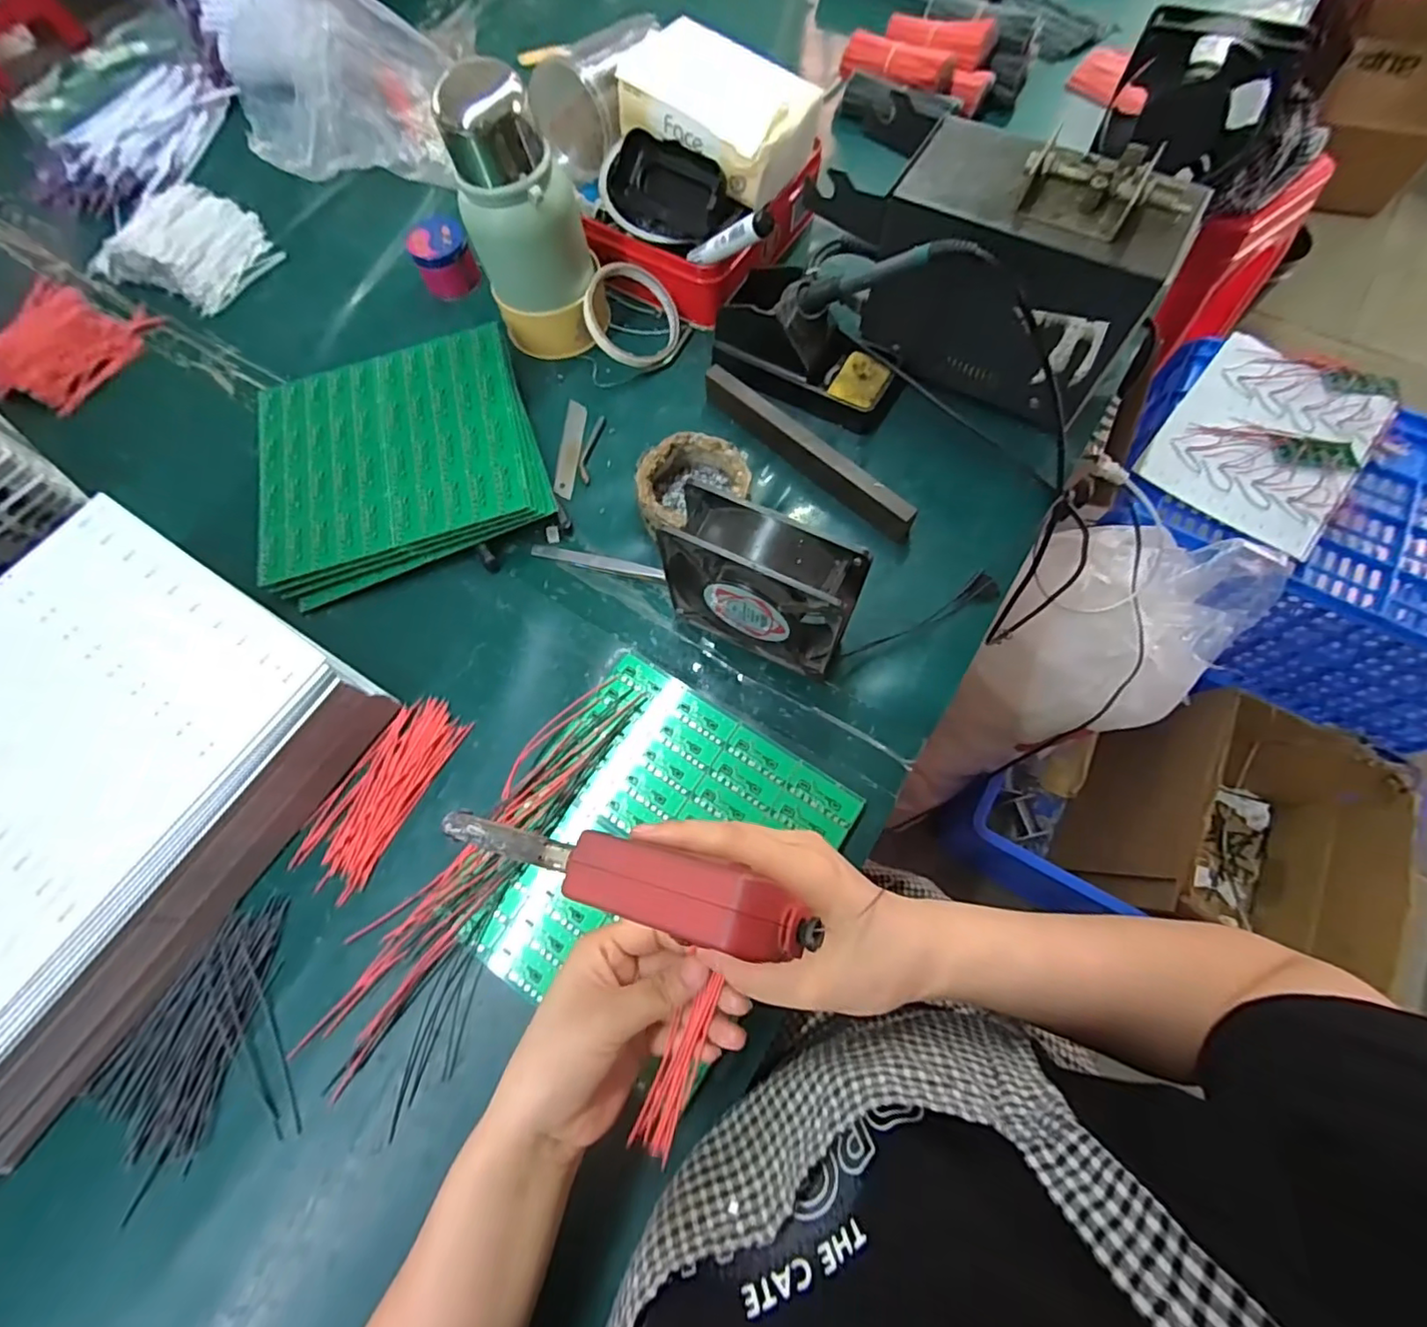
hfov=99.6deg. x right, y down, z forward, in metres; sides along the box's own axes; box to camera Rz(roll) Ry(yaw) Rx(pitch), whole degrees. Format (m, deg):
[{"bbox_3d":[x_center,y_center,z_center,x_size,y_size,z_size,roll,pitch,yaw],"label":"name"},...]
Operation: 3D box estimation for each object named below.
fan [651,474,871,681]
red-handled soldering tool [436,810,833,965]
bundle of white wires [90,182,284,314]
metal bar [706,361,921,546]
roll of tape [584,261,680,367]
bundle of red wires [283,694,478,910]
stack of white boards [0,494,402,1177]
[{"bbox_3d":[0.031,-0.047,0.393,0.120,0.118,0.045,26,73,10],"label":"fan"},{"bbox_3d":[-0.046,0.084,0.247,0.171,0.028,0.026,6,68,27],"label":"red-handled soldering tool"},{"bbox_3d":[-0.512,-0.411,0.589,0.150,0.030,0.122,23,72,10],"label":"bundle of white wires"},{"bbox_3d":[0.073,-0.170,0.481,0.207,0.037,0.015,40,76,14],"label":"metal bar"},{"bbox_3d":[-0.070,-0.306,0.530,0.083,0.013,0.082,-3,96,-25],"label":"roll of tape"},{"bbox_3d":[-0.227,0.086,0.413,0.056,0.005,0.134,28,73,11],"label":"bundle of red wires"},{"bbox_3d":[-0.413,0.084,0.381,0.249,0.067,0.323,31,74,12],"label":"stack of white boards"}]

